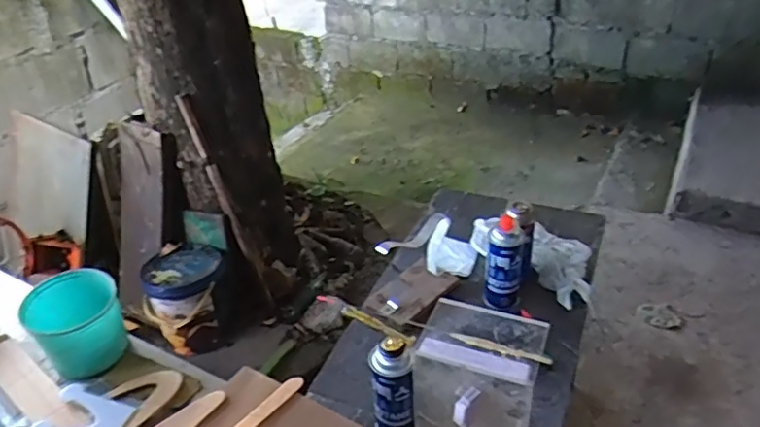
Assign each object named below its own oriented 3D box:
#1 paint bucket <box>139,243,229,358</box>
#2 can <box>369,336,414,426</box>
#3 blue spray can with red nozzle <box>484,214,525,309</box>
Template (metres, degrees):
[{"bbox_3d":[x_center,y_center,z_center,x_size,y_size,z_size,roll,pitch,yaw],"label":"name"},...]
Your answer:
[{"bbox_3d":[-0.543,0.236,1.692,0.220,0.224,0.220,-2,36,1],"label":"paint bucket"},{"bbox_3d":[0.019,0.264,0.877,0.055,0.181,0.050,-2,36,1],"label":"can"},{"bbox_3d":[0.233,0.094,1.120,0.064,0.168,0.064,-2,36,1],"label":"blue spray can with red nozzle"}]

